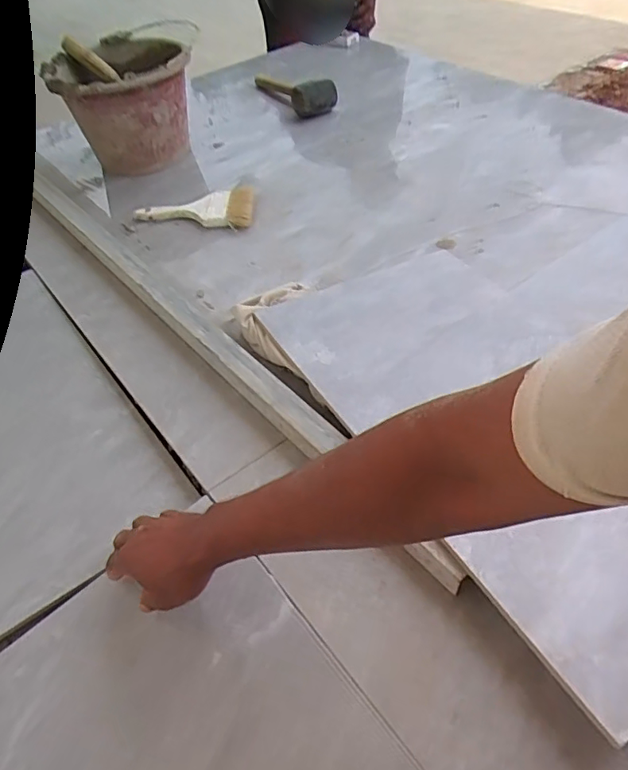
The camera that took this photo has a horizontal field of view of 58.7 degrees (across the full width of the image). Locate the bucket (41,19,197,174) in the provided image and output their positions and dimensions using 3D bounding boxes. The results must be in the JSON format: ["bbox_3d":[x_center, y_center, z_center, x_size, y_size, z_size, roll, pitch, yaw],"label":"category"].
[{"bbox_3d":[-0.390,-0.584,1.178,0.275,0.196,0.253,-18,48,-12],"label":"bucket"}]

